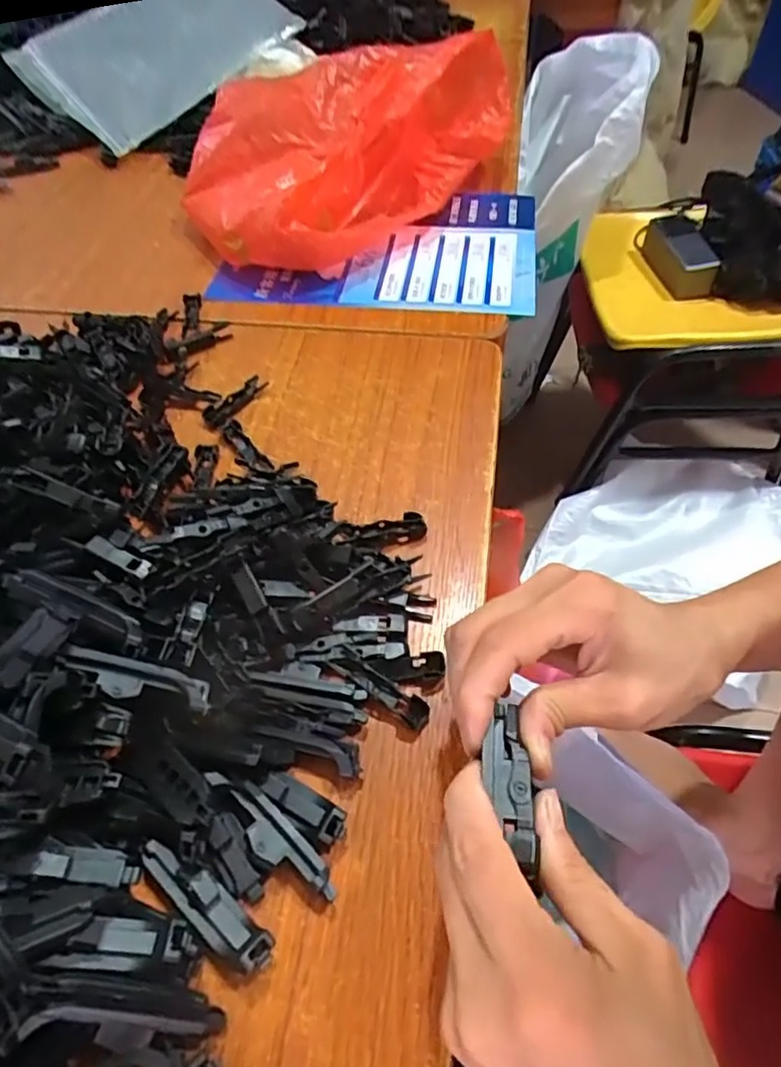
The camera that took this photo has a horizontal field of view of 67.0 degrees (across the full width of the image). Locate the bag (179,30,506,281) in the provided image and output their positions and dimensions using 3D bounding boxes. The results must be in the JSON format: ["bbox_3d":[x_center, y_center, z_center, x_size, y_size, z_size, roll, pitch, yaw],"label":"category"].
[{"bbox_3d":[-0.027,-0.376,0.559,0.327,0.103,0.194,-39,61,-22],"label":"bag"}]

